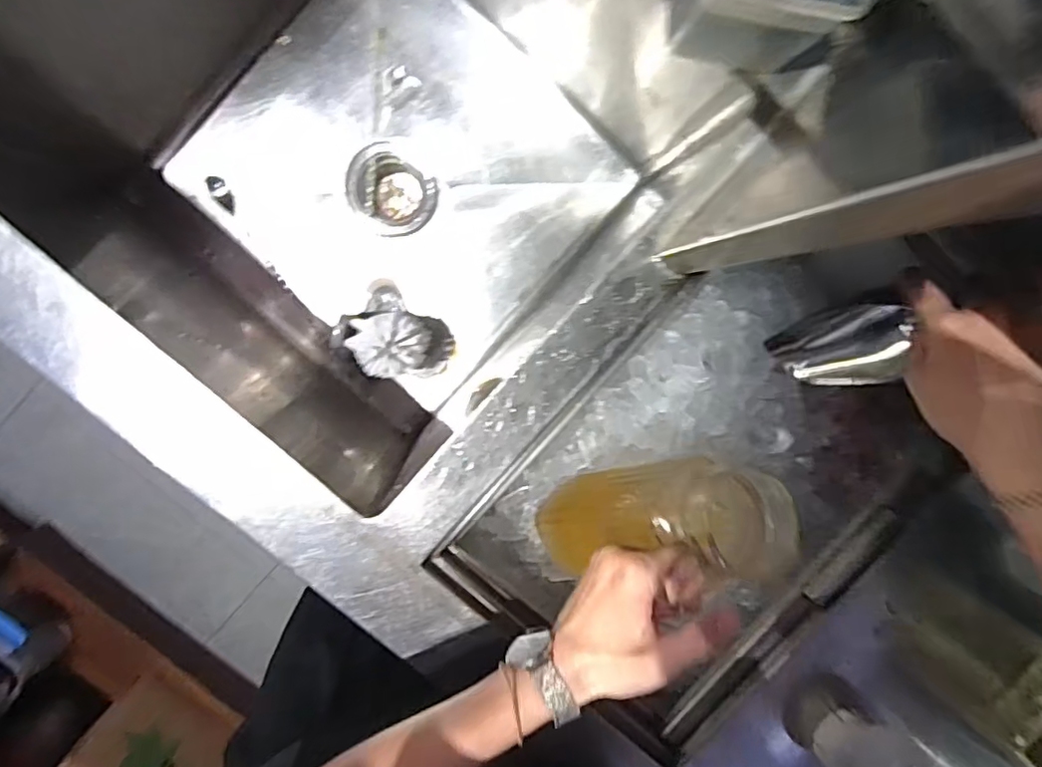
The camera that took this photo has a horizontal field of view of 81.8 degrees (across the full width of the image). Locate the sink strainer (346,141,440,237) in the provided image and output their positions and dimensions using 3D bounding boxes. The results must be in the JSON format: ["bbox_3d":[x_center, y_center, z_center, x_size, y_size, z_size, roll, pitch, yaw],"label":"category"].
[{"bbox_3d":[-0.162,-0.240,0.762,0.112,0.064,0.105,-1,97,-4],"label":"sink strainer"}]

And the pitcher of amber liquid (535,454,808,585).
[{"bbox_3d":[0.091,0.113,0.495,0.076,0.230,0.089,-35,99,-33],"label":"pitcher of amber liquid"}]

